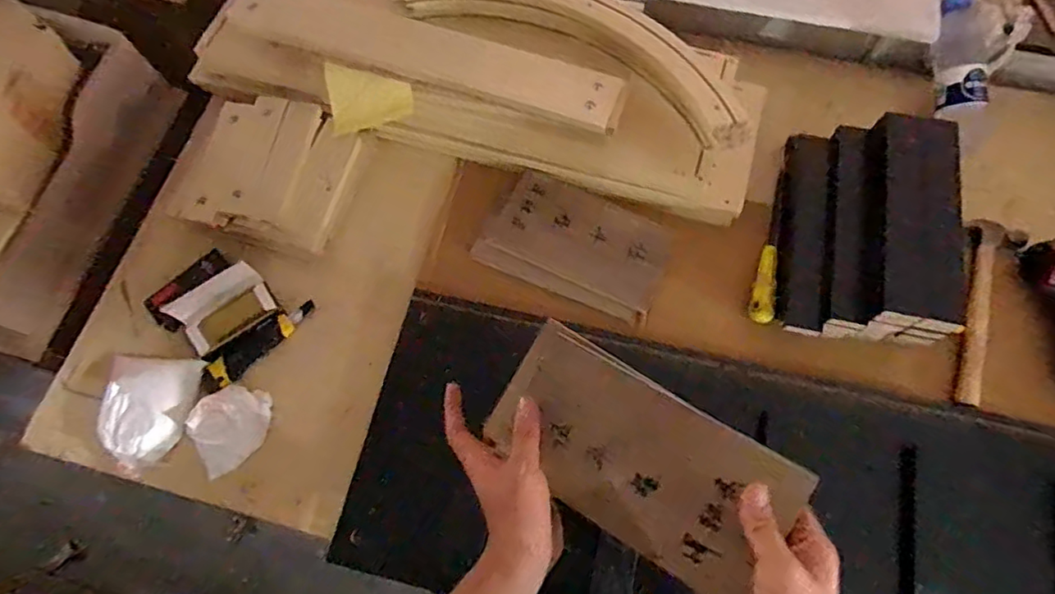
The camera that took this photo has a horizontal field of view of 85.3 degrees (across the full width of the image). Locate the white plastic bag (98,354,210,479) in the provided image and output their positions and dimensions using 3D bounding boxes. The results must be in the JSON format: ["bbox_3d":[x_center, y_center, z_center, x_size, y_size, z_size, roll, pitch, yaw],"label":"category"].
[{"bbox_3d":[-0.501,0.147,0.742,0.125,0.052,0.154,-2,69,2],"label":"white plastic bag"}]

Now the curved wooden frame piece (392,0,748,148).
[{"bbox_3d":[0.074,-0.372,0.785,0.509,0.048,0.175,29,73,12],"label":"curved wooden frame piece"}]

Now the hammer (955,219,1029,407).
[{"bbox_3d":[0.610,0.012,0.776,0.072,0.023,0.268,26,73,11],"label":"hammer"}]

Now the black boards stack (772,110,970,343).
[{"bbox_3d":[0.453,-0.099,0.775,0.205,0.097,0.317,10,70,6],"label":"black boards stack"}]

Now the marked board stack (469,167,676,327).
[{"bbox_3d":[0.069,-0.078,0.838,0.259,0.019,0.151,22,91,7],"label":"marked board stack"}]

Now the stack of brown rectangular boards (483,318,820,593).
[{"bbox_3d":[0.094,0.143,0.515,0.262,0.016,0.134,30,90,19],"label":"stack of brown rectangular boards"}]

